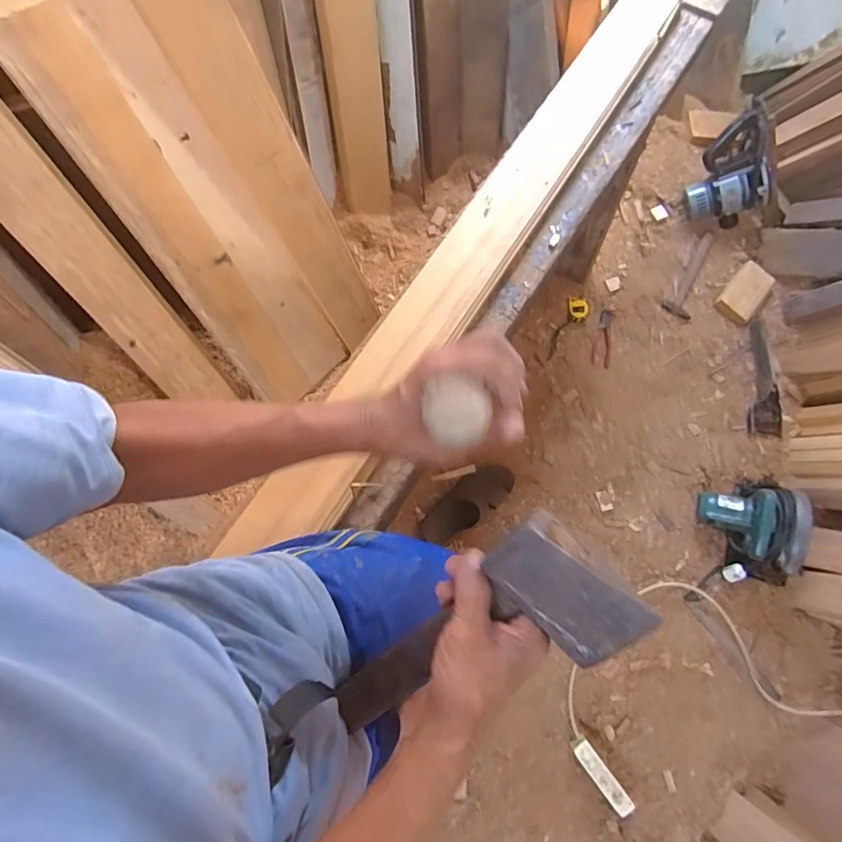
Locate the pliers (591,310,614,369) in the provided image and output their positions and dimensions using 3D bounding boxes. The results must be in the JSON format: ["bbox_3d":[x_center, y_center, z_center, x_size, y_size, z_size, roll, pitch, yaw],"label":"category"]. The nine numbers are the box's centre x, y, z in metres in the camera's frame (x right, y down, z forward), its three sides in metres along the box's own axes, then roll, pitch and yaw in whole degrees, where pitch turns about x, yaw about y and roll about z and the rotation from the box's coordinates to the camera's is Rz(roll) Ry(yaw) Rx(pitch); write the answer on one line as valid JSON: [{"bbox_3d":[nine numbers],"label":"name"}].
[{"bbox_3d":[0.528,-0.236,1.417,0.057,0.019,0.162,8,90,1],"label":"pliers"}]

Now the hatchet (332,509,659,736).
[{"bbox_3d":[0.026,0.185,0.410,0.309,0.030,0.104,-40,75,33],"label":"hatchet"}]

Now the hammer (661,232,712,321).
[{"bbox_3d":[0.803,-0.425,1.435,0.085,0.026,0.280,31,76,7],"label":"hammer"}]

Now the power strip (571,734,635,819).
[{"bbox_3d":[0.386,0.757,1.044,0.041,0.028,0.155,-36,64,-10],"label":"power strip"}]

